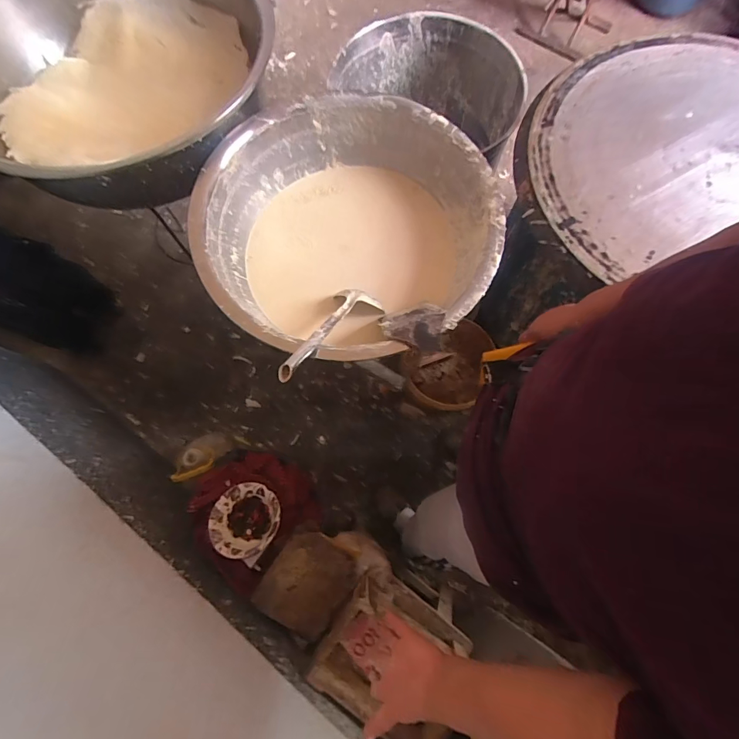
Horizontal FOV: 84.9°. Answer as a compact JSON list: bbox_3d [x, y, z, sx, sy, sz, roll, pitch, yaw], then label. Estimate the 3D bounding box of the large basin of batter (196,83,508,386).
[{"bbox_3d":[-0.040,-0.245,0.822,0.529,0.234,0.532,0,73,1],"label":"large basin of batter"}]

